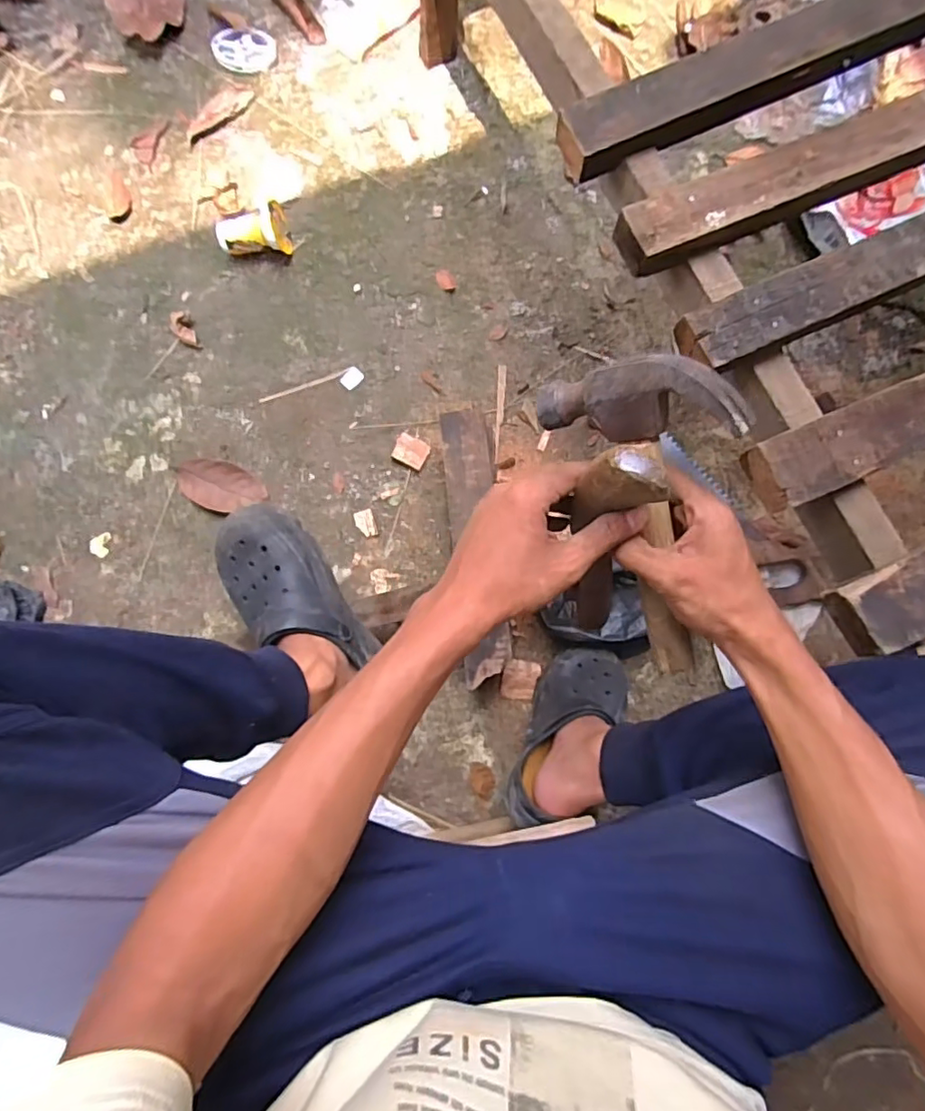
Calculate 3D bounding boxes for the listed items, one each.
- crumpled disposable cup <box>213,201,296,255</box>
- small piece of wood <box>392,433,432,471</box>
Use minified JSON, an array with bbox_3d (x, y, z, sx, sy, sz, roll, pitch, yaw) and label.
[{"bbox_3d":[-0.312,-0.483,0.865,0.106,0.057,0.069,-10,84,-2],"label":"crumpled disposable cup"},{"bbox_3d":[-0.076,-0.151,0.852,0.049,0.017,0.044,21,84,1],"label":"small piece of wood"}]

